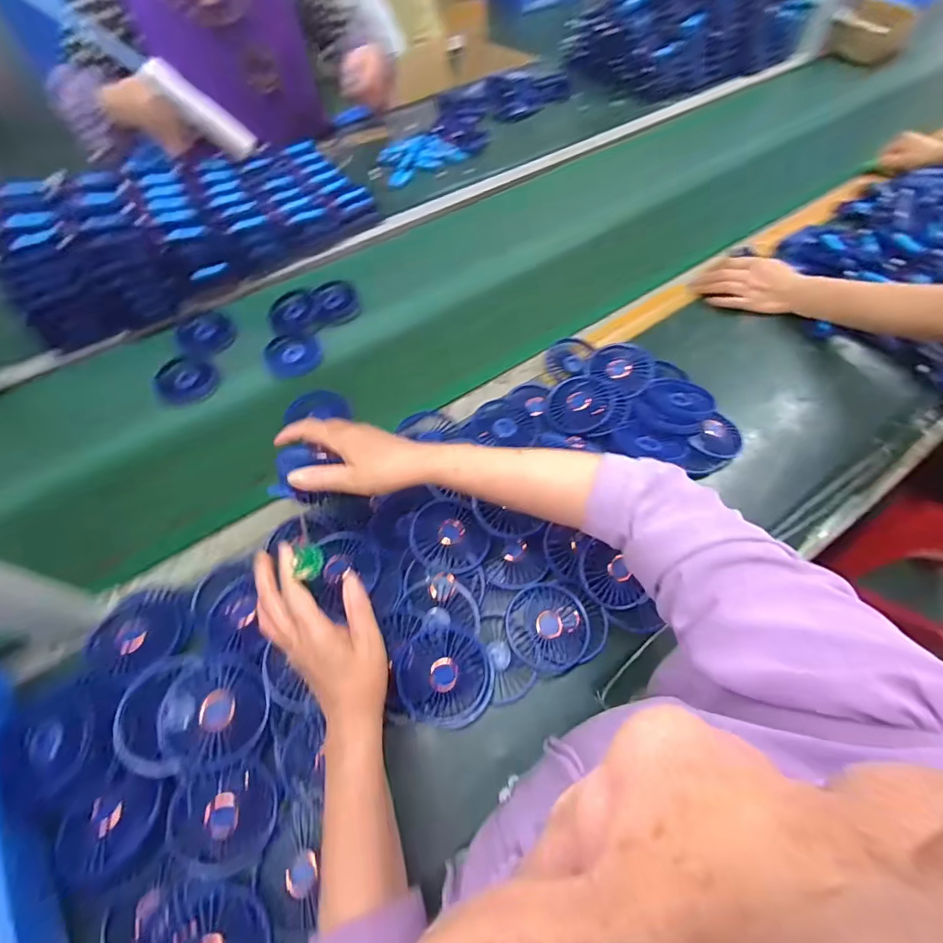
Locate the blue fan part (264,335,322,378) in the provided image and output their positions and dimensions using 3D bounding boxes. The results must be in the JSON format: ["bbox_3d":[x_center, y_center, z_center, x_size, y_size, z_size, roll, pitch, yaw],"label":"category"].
[{"bbox_3d":[-0.281,-0.181,0.723,0.082,0.020,0.075,-5,59,-2],"label":"blue fan part"}]

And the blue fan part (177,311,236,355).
[{"bbox_3d":[-0.423,-0.222,0.733,0.087,0.013,0.088,-1,59,1],"label":"blue fan part"}]

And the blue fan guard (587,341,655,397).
[{"bbox_3d":[0.210,-0.140,0.641,0.086,0.024,0.101,9,60,7],"label":"blue fan guard"}]

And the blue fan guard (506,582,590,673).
[{"bbox_3d":[0.082,0.167,0.494,0.088,0.021,0.088,0,75,1],"label":"blue fan guard"}]

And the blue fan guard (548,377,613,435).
[{"bbox_3d":[0.144,-0.089,0.613,0.082,0.027,0.081,-1,59,1],"label":"blue fan guard"}]

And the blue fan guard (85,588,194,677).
[{"bbox_3d":[-0.353,0.172,0.493,0.093,0.016,0.093,9,44,-3],"label":"blue fan guard"}]

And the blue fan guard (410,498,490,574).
[{"bbox_3d":[-0.028,0.070,0.515,0.079,0.023,0.092,-34,64,-17],"label":"blue fan guard"}]

